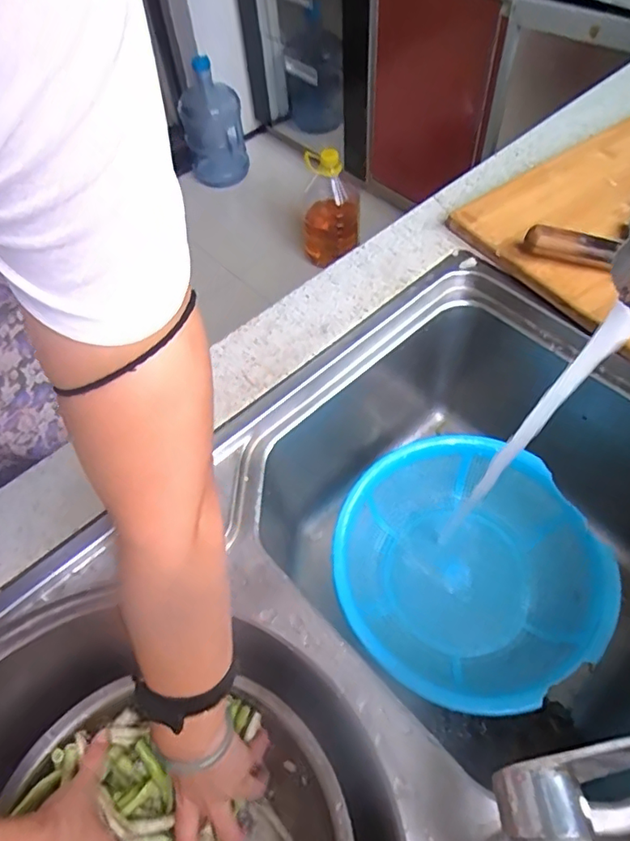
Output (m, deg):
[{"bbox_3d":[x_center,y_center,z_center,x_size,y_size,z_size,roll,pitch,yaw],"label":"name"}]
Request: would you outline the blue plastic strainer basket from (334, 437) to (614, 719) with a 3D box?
[{"bbox_3d":[0.157,0.154,0.573,0.245,0.099,0.255,-1,55,1],"label":"blue plastic strainer basket"}]

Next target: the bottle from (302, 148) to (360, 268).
[{"bbox_3d":[0.044,-0.618,1.598,0.170,0.336,0.143,3,55,4],"label":"bottle"}]

